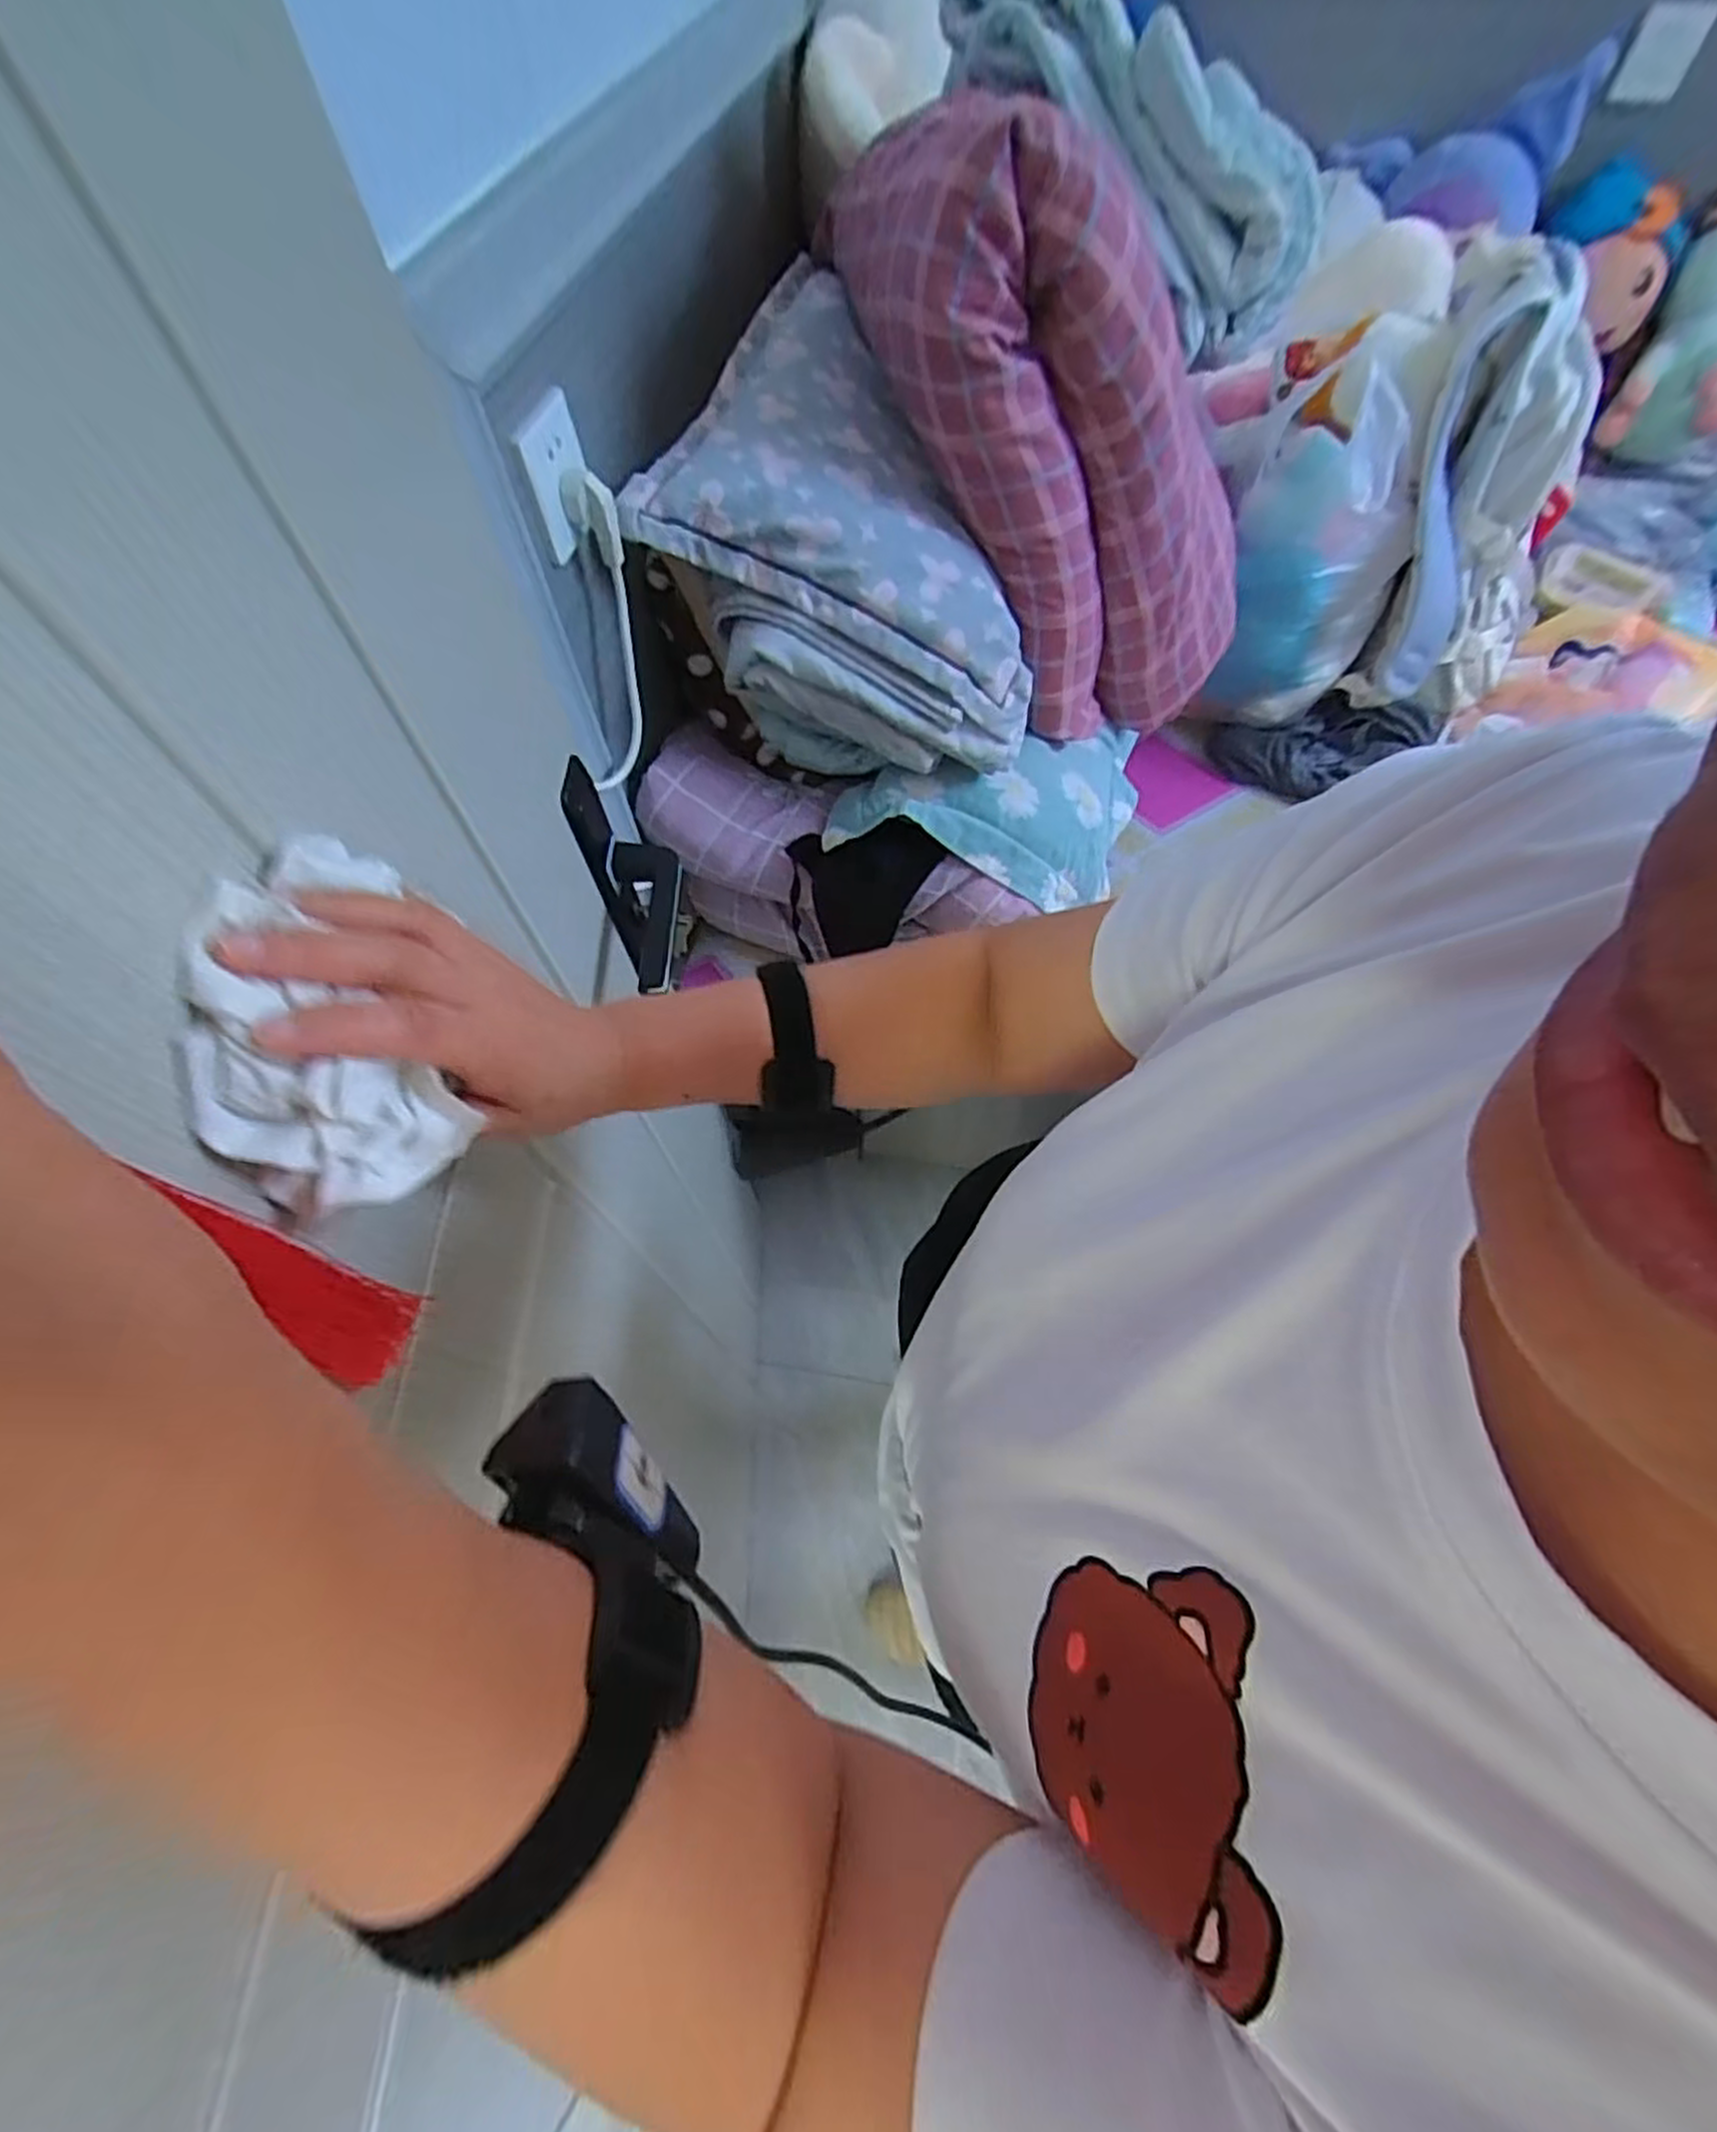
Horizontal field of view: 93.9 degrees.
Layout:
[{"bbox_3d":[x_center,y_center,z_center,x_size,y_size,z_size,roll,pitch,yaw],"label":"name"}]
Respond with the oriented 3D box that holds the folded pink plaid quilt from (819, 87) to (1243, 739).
[{"bbox_3d":[0.210,-0.562,0.760,0.217,0.537,0.265,-11,53,38],"label":"folded pink plaid quilt"}]

